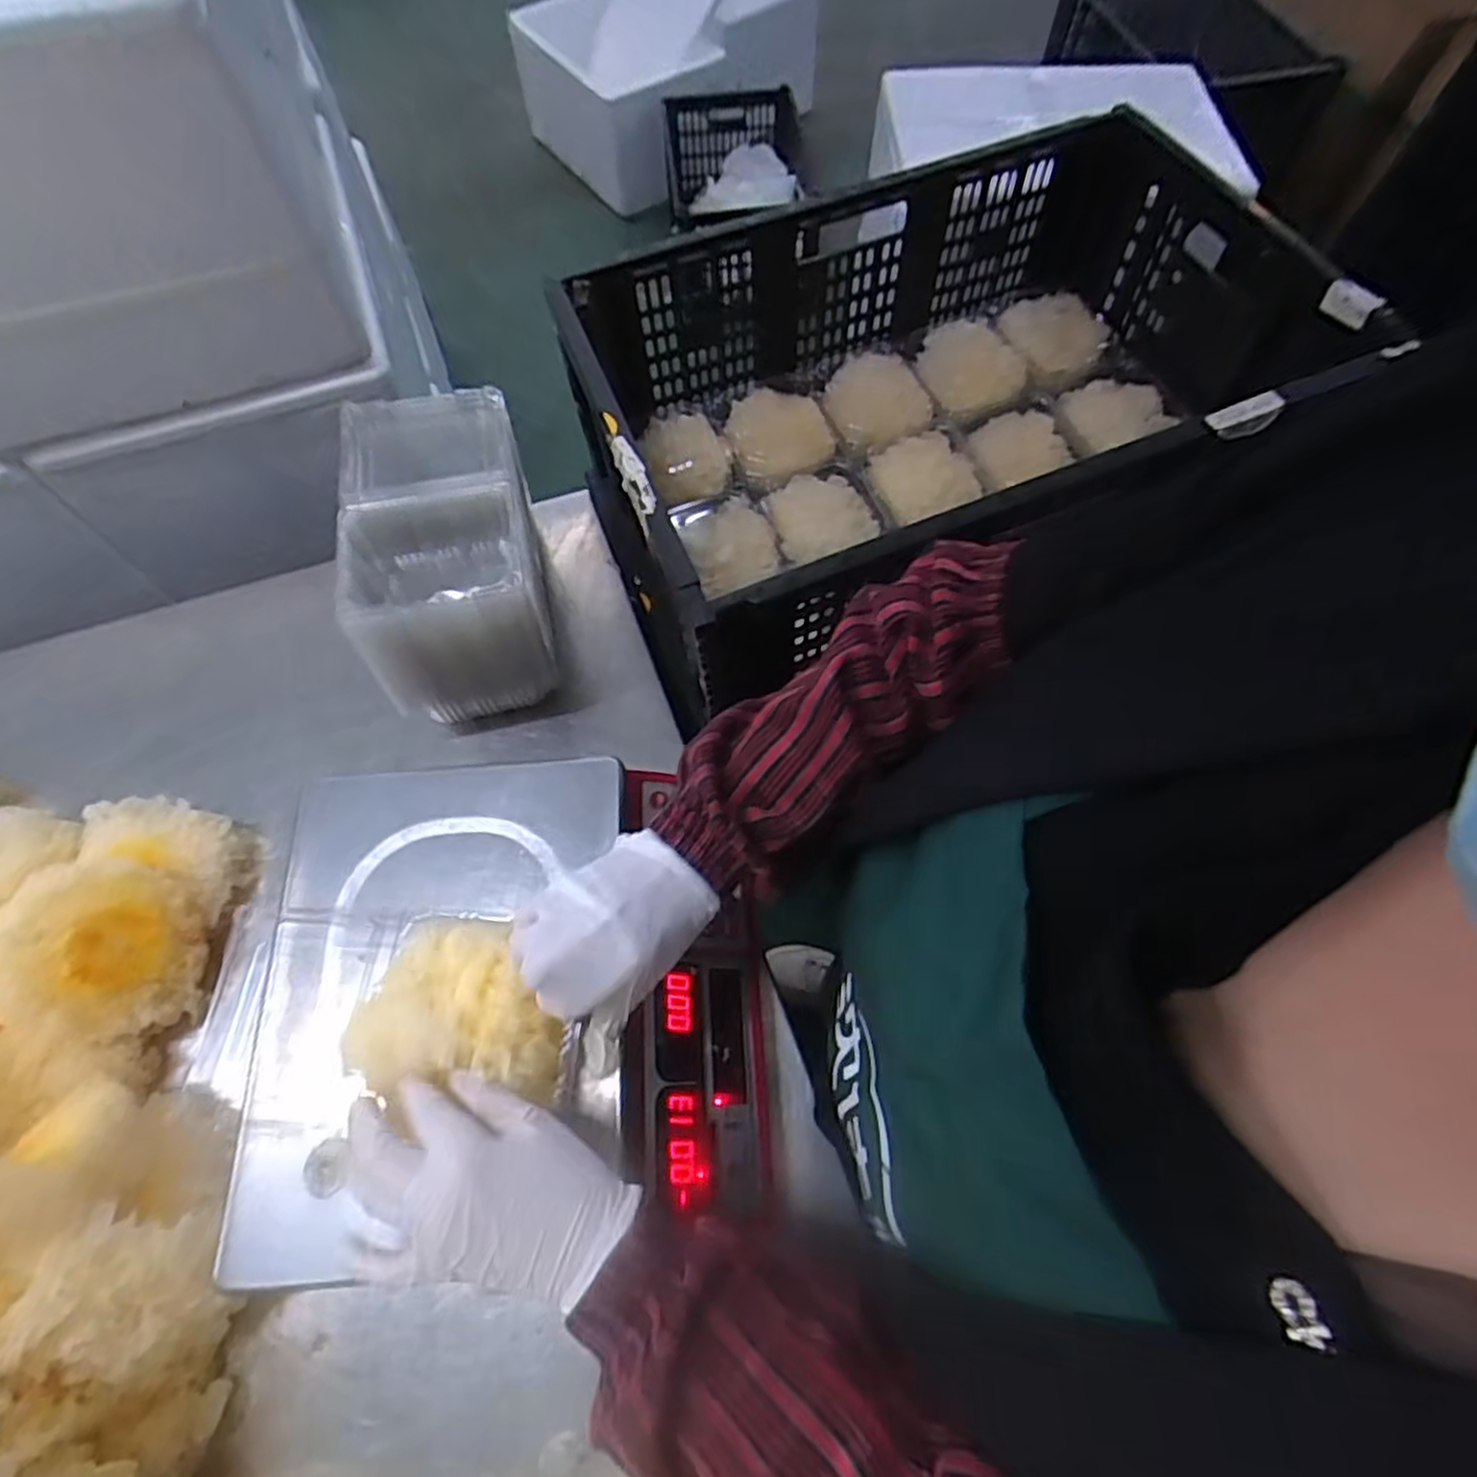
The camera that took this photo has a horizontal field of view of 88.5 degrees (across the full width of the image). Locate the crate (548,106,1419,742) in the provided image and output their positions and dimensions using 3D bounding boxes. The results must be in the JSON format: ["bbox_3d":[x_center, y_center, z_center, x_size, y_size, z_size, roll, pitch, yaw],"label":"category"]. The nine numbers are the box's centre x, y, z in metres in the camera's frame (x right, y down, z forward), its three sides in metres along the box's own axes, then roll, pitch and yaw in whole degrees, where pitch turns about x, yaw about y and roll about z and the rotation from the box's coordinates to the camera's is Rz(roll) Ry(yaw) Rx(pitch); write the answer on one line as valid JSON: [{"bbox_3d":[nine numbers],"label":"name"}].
[{"bbox_3d":[0.179,-0.300,0.703,0.615,0.222,0.398,-22,66,-9],"label":"crate"}]

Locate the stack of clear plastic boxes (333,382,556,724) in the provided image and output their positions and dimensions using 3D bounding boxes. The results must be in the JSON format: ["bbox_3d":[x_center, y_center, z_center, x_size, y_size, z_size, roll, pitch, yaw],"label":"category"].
[{"bbox_3d":[-0.235,-0.149,0.638,0.129,0.163,0.240,-13,65,-5],"label":"stack of clear plastic boxes"}]

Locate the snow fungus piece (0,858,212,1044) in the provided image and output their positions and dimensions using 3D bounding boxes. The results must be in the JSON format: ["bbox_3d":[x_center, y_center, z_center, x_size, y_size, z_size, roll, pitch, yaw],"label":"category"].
[{"bbox_3d":[-0.433,0.145,0.518,0.084,0.086,0.120,2,64,2],"label":"snow fungus piece"}]

